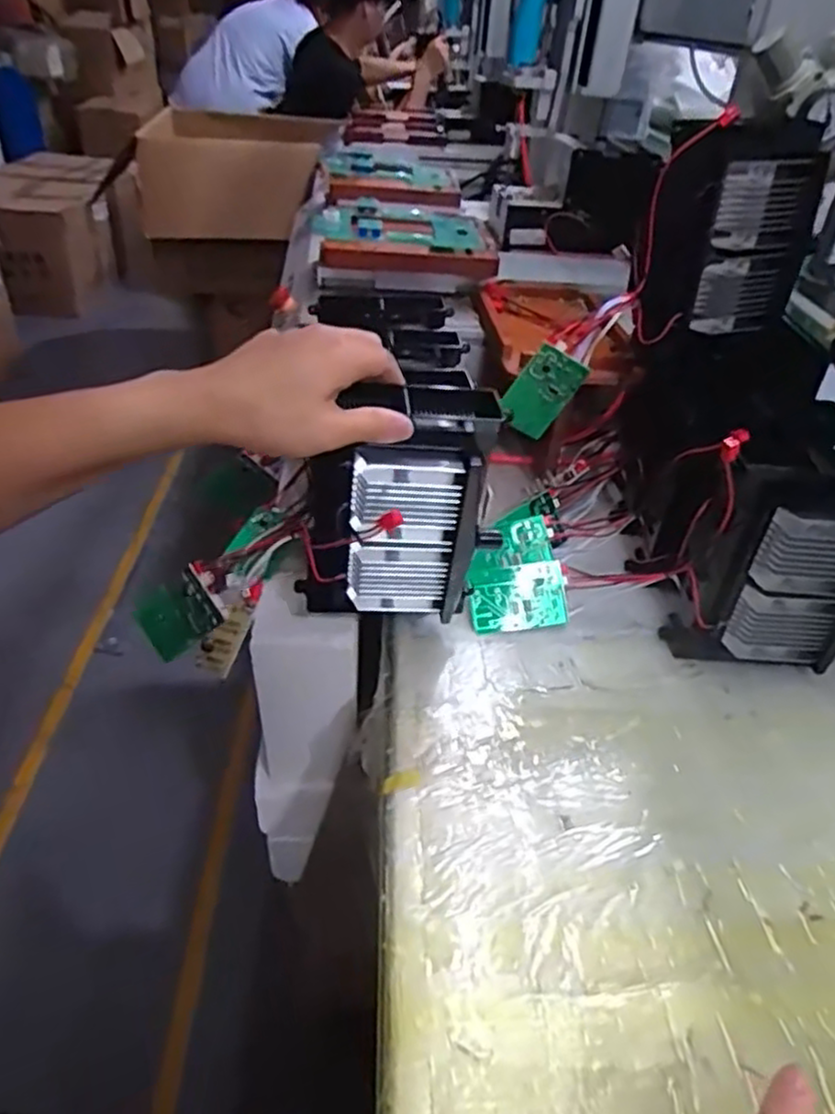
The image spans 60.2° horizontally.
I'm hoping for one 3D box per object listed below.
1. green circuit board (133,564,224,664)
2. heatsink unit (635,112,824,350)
[{"bbox_3d":[-0.203,0.049,0.620,0.078,0.054,0.015,-34,8,17],"label":"green circuit board"},{"bbox_3d":[0.267,-0.289,0.645,0.143,0.164,0.067,-3,38,-9],"label":"heatsink unit"}]

